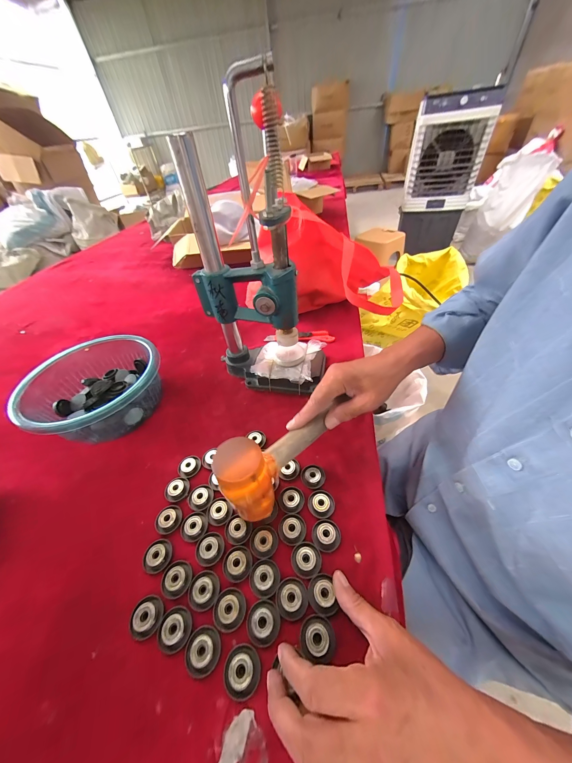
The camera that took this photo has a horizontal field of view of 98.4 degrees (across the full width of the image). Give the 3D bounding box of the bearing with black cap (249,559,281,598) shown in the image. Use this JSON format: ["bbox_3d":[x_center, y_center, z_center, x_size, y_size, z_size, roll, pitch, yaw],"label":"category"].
[{"bbox_3d":[-0.023,0.212,0.268,0.032,0.008,0.032,-16,46,-9],"label":"bearing with black cap"}]

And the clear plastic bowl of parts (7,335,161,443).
[{"bbox_3d":[-0.322,0.015,0.434,0.202,0.090,0.202,-4,45,4],"label":"clear plastic bowl of parts"}]

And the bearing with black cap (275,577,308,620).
[{"bbox_3d":[0.006,0.222,0.254,0.032,0.006,0.033,-4,45,4],"label":"bearing with black cap"}]

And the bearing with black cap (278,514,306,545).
[{"bbox_3d":[0.007,0.177,0.299,0.032,0.007,0.033,-15,46,-8],"label":"bearing with black cap"}]

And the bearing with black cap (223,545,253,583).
[{"bbox_3d":[-0.055,0.206,0.280,0.032,0.009,0.032,-4,45,4],"label":"bearing with black cap"}]

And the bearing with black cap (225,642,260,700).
[{"bbox_3d":[-0.040,0.262,0.223,0.032,0.013,0.032,-4,45,4],"label":"bearing with black cap"}]

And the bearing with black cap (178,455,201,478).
[{"bbox_3d":[-0.143,0.124,0.365,0.033,0.008,0.033,-4,45,4],"label":"bearing with black cap"}]

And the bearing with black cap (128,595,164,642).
[{"bbox_3d":[-0.144,0.242,0.255,0.030,0.010,0.033,-33,51,-24],"label":"bearing with black cap"}]

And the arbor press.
[{"bbox_3d":[-0.045,-0.155,0.374,0.200,0.370,0.118,5,47,12],"label":"arbor press"}]

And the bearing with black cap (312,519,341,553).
[{"bbox_3d":[0.047,0.181,0.292,0.033,0.009,0.032,-14,46,-7],"label":"bearing with black cap"}]

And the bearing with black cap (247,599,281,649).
[{"bbox_3d":[-0.023,0.238,0.245,0.032,0.013,0.032,-4,45,4],"label":"bearing with black cap"}]

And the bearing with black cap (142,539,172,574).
[{"bbox_3d":[-0.152,0.206,0.292,0.031,0.009,0.033,-4,45,4],"label":"bearing with black cap"}]

